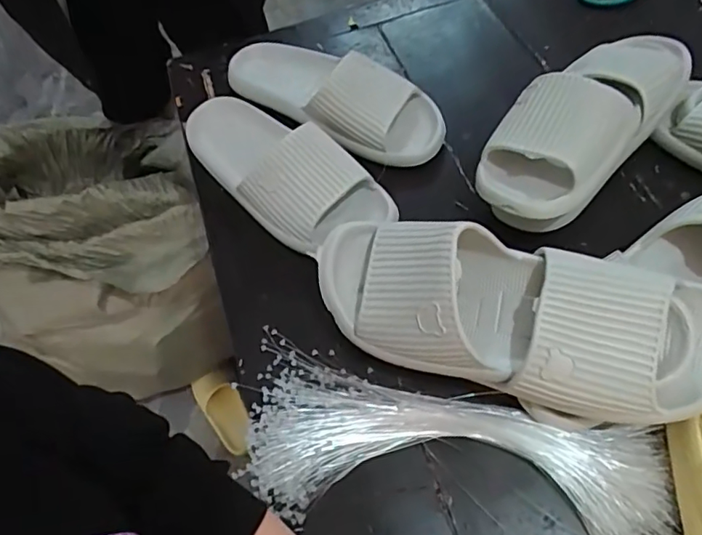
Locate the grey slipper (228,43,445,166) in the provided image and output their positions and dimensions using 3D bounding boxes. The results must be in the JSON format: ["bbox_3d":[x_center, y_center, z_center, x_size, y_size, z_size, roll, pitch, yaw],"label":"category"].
[{"bbox_3d":[-0.025,-0.193,0.583,0.259,0.060,0.109,25,67,15],"label":"grey slipper"}]

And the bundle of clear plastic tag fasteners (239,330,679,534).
[{"bbox_3d":[0.078,0.155,0.425,0.336,0.021,0.127,13,64,10],"label":"bundle of clear plastic tag fasteners"}]

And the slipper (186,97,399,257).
[{"bbox_3d":[-0.081,-0.107,0.543,0.251,0.061,0.095,36,70,19],"label":"slipper"}]

